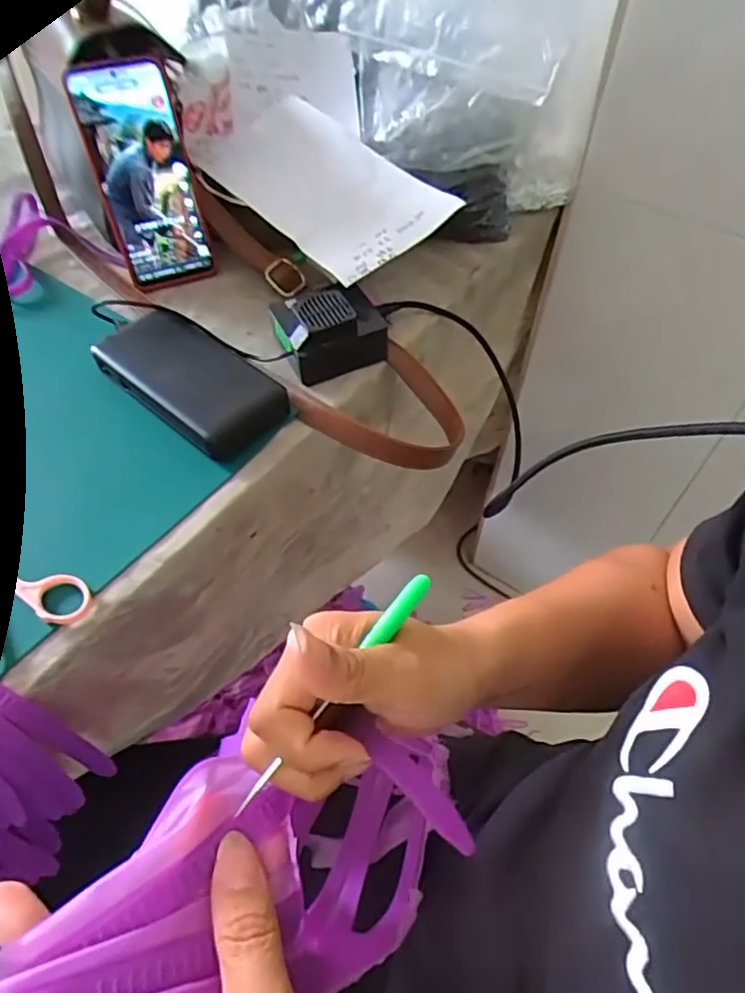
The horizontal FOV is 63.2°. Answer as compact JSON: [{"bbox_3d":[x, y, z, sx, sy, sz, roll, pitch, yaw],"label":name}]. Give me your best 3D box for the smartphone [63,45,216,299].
[{"bbox_3d":[-0.186,-0.259,0.498,0.074,0.162,0.017,-17,36,-12],"label":"smartphone"}]

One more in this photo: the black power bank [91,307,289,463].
[{"bbox_3d":[-0.138,-0.087,0.445,0.149,0.034,0.077,35,59,23],"label":"black power bank"}]

